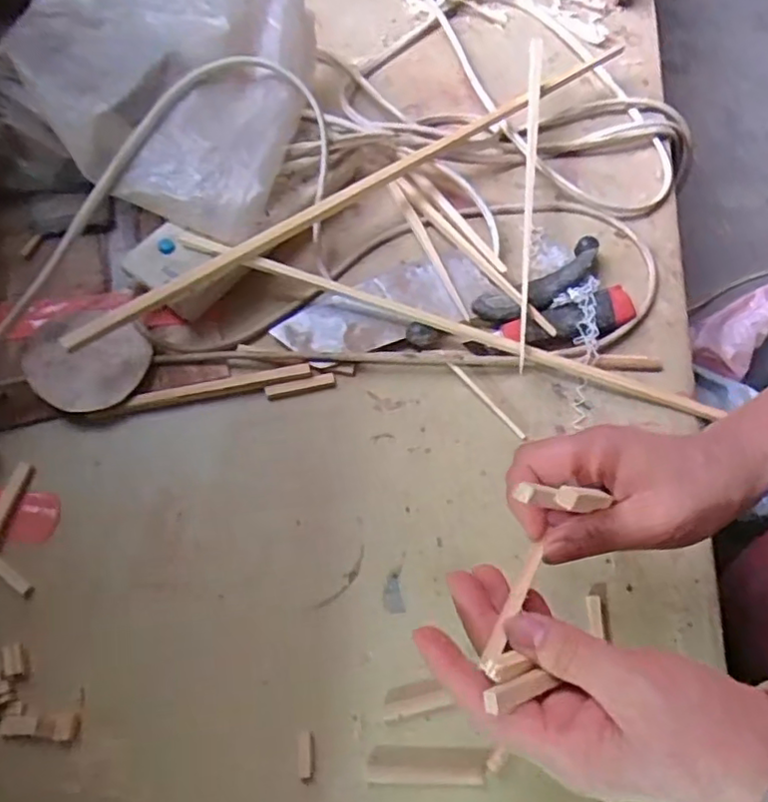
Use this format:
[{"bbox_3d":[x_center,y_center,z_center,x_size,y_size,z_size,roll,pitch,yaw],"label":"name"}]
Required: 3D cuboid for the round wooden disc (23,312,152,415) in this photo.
[{"bbox_3d":[-0.236,-0.032,0.499,0.086,0.012,0.083,5,65,-12],"label":"round wooden disc"}]

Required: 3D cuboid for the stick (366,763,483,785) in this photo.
[{"bbox_3d":[0.027,0.243,0.409,0.075,0.004,0.010,4,66,-2],"label":"stick"}]

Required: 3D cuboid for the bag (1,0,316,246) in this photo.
[{"bbox_3d":[-0.194,-0.274,0.539,0.242,0.080,0.237,9,66,1],"label":"bag"}]

